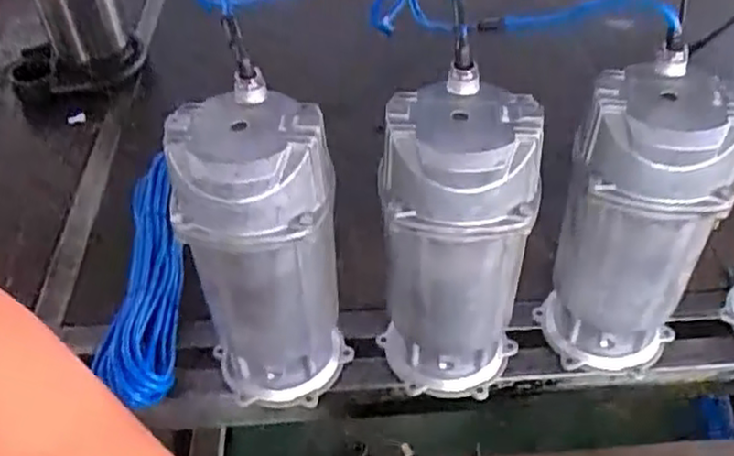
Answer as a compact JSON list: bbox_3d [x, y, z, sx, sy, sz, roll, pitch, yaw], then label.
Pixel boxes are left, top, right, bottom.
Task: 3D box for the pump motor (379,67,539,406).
[{"bbox_3d":[0.077,0.022,0.660,0.126,0.291,0.111,5,44,7],"label":"pump motor"}]

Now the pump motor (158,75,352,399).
[{"bbox_3d":[-0.091,0.027,0.663,0.129,0.297,0.111,-9,44,-8],"label":"pump motor"}]

